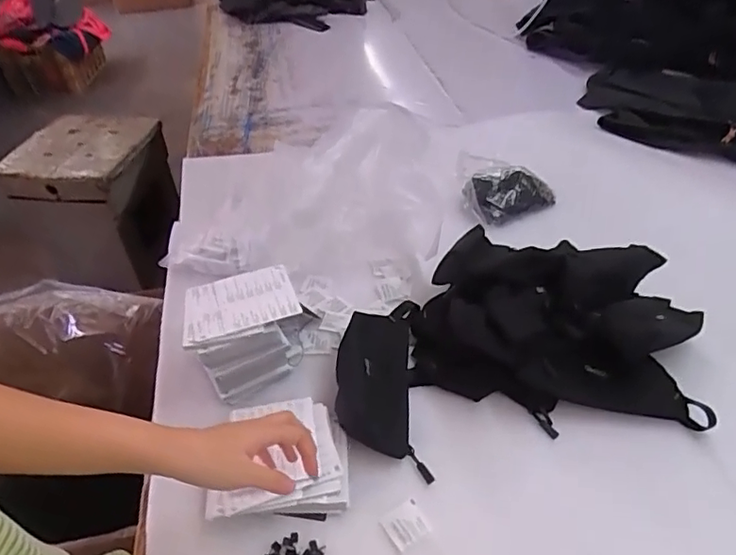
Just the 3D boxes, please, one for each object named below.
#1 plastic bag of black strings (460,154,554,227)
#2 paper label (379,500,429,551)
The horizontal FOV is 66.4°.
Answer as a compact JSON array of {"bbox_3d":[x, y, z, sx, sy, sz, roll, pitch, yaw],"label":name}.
[{"bbox_3d":[0.233,-0.145,0.942,0.166,0.033,0.119,0,84,-13],"label":"plastic bag of black strings"},{"bbox_3d":[0.038,0.246,0.558,0.040,0.004,0.036,-28,46,-24],"label":"paper label"}]

